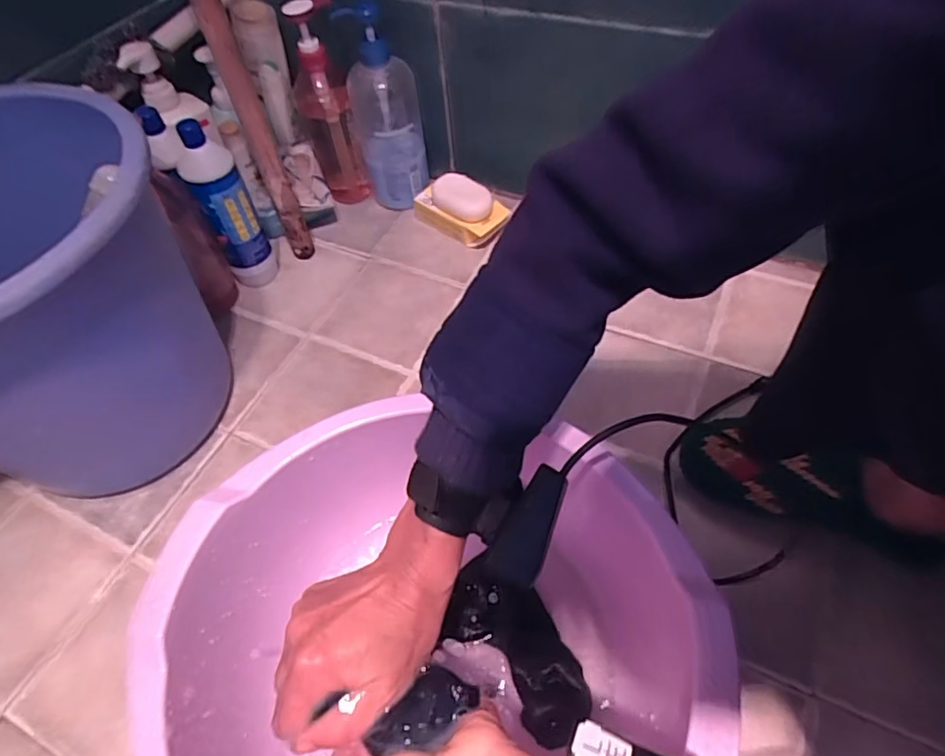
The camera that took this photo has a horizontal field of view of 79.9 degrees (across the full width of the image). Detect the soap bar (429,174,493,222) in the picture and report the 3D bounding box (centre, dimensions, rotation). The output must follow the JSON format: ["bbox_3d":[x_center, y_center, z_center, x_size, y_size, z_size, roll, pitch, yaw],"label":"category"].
[{"bbox_3d":[-0.015,-0.247,0.756,0.085,0.026,0.051,30,61,25],"label":"soap bar"}]

